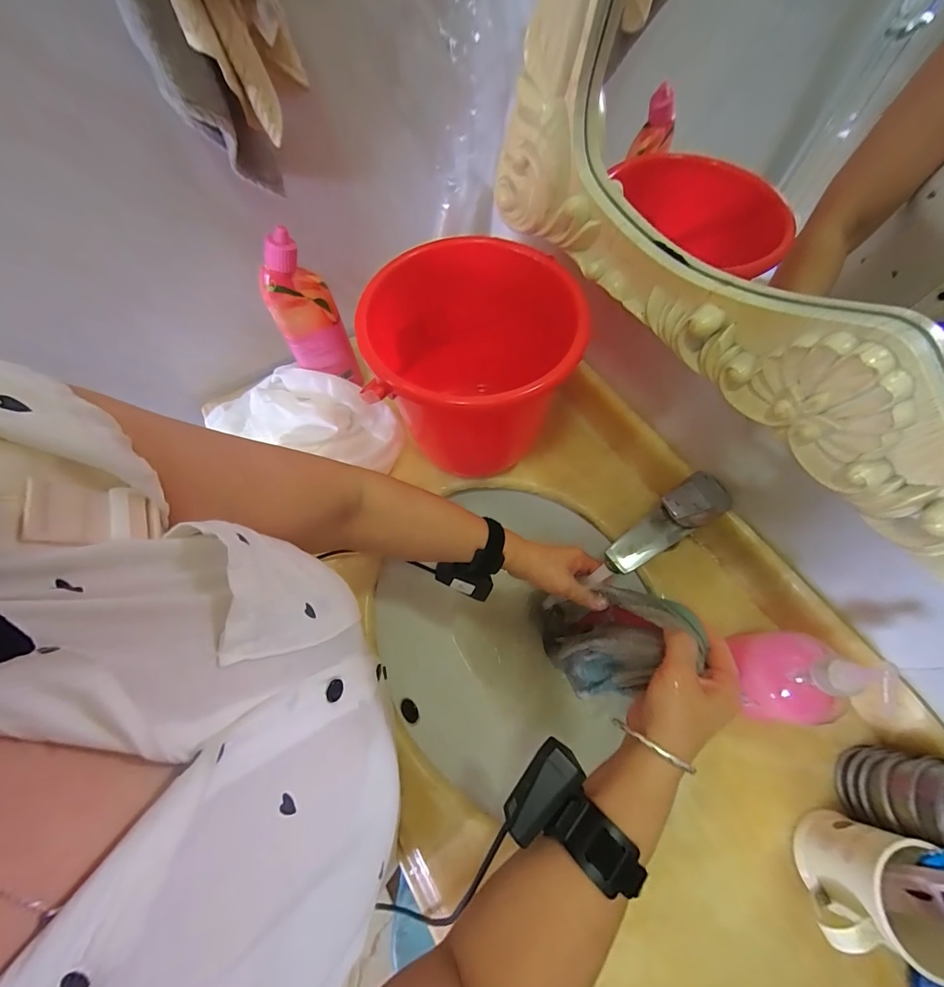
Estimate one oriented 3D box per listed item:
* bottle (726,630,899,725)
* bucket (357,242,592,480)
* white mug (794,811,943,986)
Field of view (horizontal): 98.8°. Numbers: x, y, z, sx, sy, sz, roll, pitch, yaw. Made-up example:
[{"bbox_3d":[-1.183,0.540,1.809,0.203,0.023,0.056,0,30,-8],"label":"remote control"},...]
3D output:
[{"bbox_3d":[0.304,0.174,0.383,0.067,0.144,0.087,2,67,2],"label":"bottle"},{"bbox_3d":[-0.002,-0.150,0.493,0.206,0.217,0.216,0,67,1],"label":"bucket"},{"bbox_3d":[0.339,0.341,0.342,0.075,0.090,0.101,38,72,15],"label":"white mug"}]

